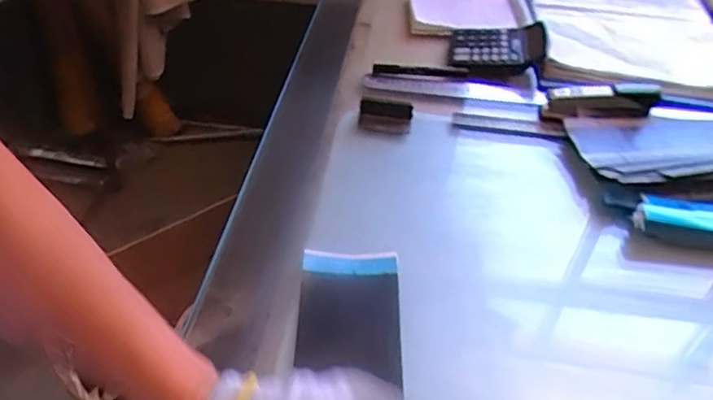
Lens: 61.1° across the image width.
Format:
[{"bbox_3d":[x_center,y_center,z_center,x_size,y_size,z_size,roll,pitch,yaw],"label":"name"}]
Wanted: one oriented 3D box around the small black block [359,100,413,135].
[{"bbox_3d":[0.039,-0.114,0.818,0.069,0.028,0.041,10,41,7],"label":"small black block"}]

